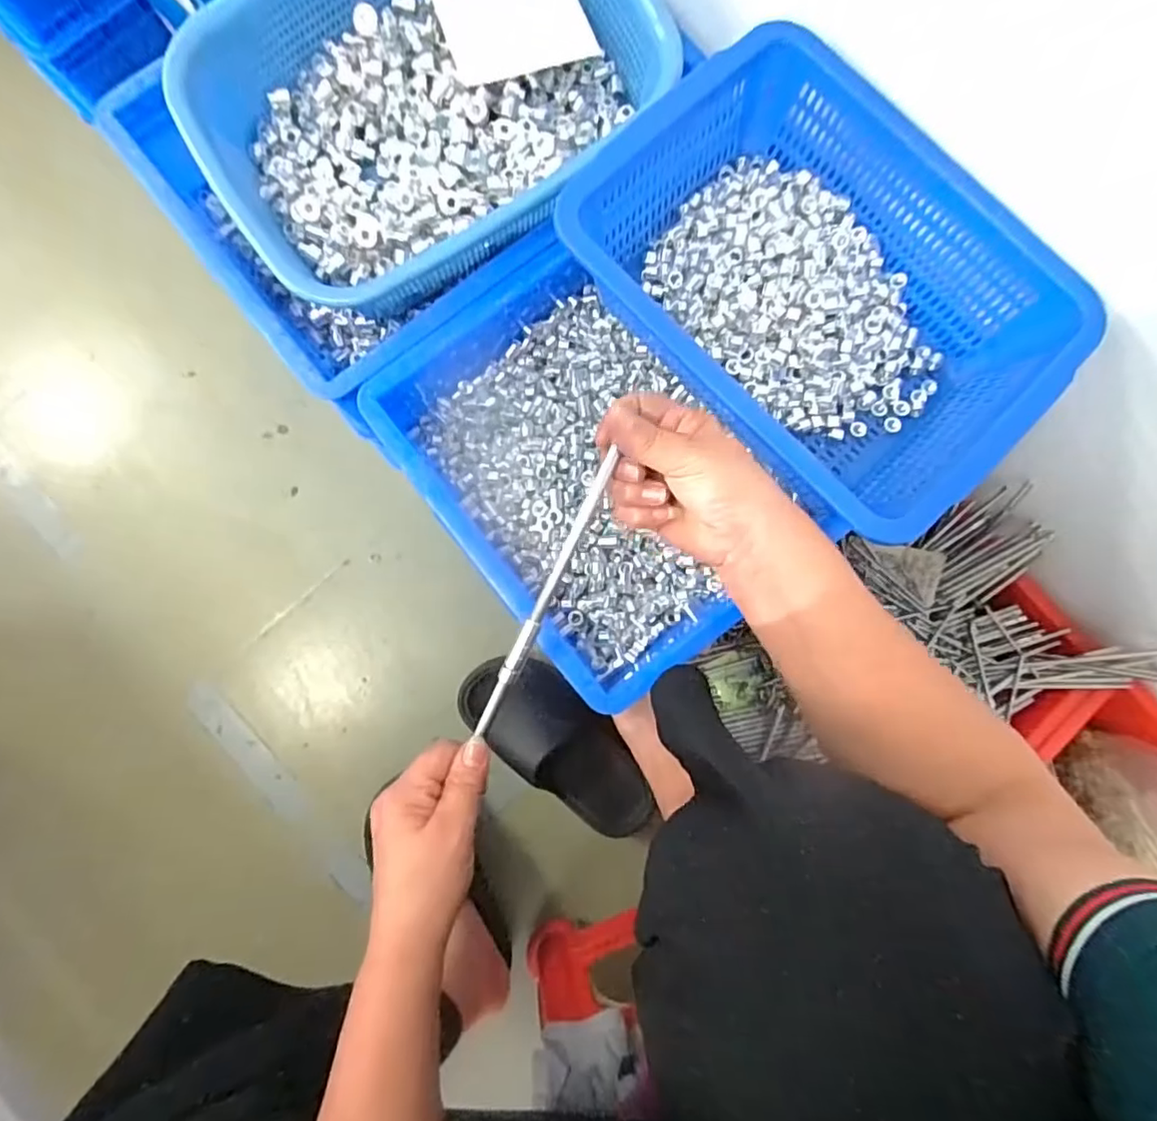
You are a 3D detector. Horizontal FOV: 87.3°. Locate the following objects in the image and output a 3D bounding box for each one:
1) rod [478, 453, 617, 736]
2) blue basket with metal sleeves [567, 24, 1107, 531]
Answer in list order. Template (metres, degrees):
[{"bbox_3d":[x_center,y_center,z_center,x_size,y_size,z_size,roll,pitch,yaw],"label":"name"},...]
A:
[{"bbox_3d":[-0.022,0.024,0.371,0.010,0.008,0.189,25,97,1],"label":"rod"},{"bbox_3d":[0.166,-0.183,0.429,0.226,0.094,0.303,-44,87,-5],"label":"blue basket with metal sleeves"}]

